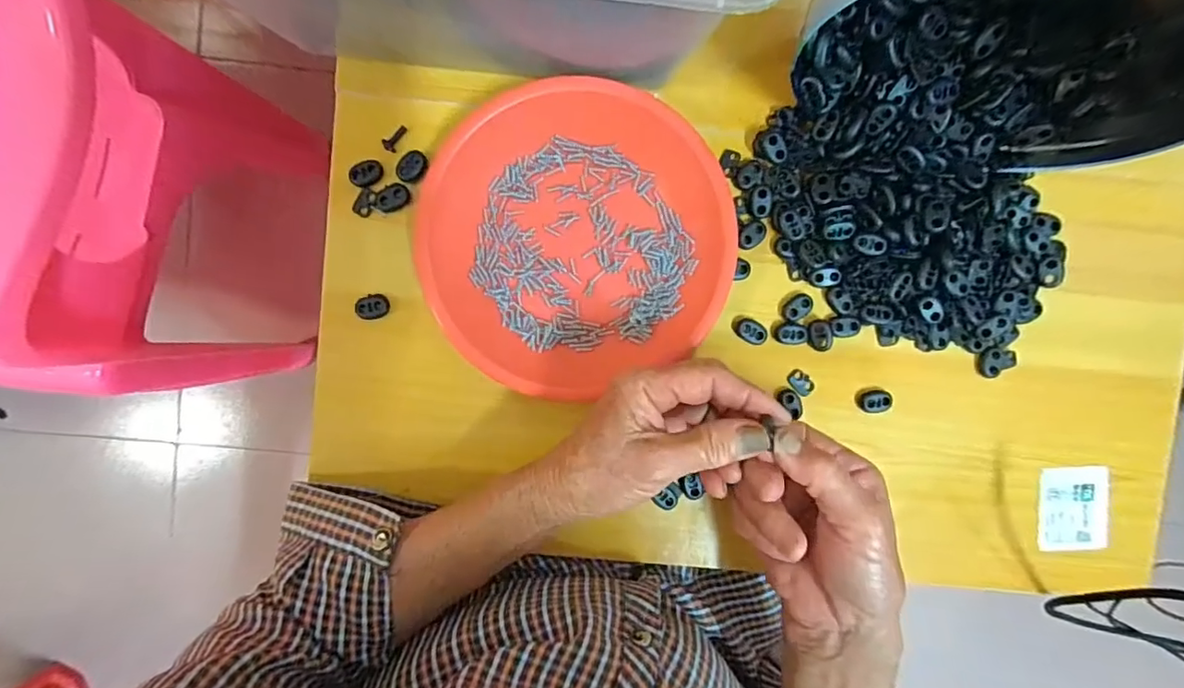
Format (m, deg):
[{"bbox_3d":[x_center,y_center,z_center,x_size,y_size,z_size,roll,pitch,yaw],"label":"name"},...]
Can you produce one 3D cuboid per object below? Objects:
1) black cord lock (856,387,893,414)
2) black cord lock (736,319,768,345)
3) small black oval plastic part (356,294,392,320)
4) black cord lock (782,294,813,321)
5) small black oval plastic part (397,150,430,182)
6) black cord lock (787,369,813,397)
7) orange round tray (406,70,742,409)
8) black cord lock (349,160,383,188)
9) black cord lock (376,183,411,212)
[{"bbox_3d":[0.194,0.039,0.367,0.023,0.010,0.016,1,94,-3],"label":"black cord lock"},{"bbox_3d":[0.108,-0.008,0.361,0.022,0.005,0.015,24,93,-4],"label":"black cord lock"},{"bbox_3d":[-0.144,-0.024,0.351,0.021,0.005,0.016,-3,94,-2],"label":"small black oval plastic part"},{"bbox_3d":[0.140,-0.025,0.362,0.022,0.004,0.015,-36,95,0],"label":"black cord lock"},{"bbox_3d":[-0.117,-0.115,0.346,0.017,0.004,0.021,41,91,-5],"label":"small black oval plastic part"},{"bbox_3d":[0.143,0.026,0.366,0.013,0.005,0.018,-45,95,1],"label":"black cord lock"},{"bbox_3d":[-0.012,-0.071,0.341,0.185,0.025,0.194,0,94,-3],"label":"orange round tray"},{"bbox_3d":[-0.146,-0.110,0.344,0.021,0.004,0.013,-28,95,0],"label":"black cord lock"},{"bbox_3d":[-0.130,-0.096,0.348,0.023,0.004,0.016,-26,95,-1],"label":"black cord lock"}]

